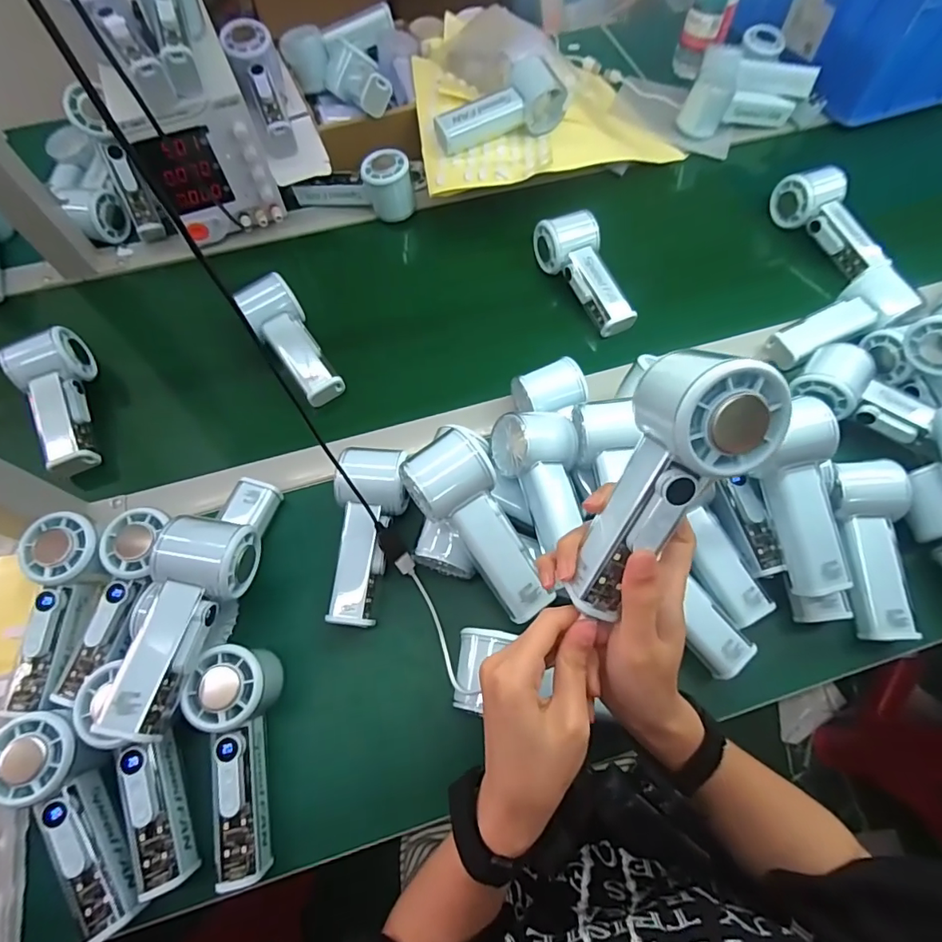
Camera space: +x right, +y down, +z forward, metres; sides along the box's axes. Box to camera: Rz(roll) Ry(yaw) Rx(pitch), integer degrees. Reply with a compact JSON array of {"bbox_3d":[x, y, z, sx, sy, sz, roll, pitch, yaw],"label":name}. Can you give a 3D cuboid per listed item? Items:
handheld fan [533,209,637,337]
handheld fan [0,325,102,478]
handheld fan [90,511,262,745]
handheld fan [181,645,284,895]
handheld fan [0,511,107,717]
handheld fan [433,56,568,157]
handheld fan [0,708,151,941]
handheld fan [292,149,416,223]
[{"bbox_3d":[0.132,-0.219,0.559,0.055,0.046,0.149,-27,80,-11],"label":"handheld fan"},{"bbox_3d":[-0.413,-0.067,0.498,0.056,0.048,0.153,-18,79,-7],"label":"handheld fan"},{"bbox_3d":[-0.205,0.109,0.361,0.055,0.057,0.147,6,65,4],"label":"handheld fan"},{"bbox_3d":[-0.165,0.204,0.361,0.051,0.051,0.149,-9,79,-3],"label":"handheld fan"},{"bbox_3d":[-0.321,0.108,0.391,0.057,0.039,0.144,3,81,2],"label":"handheld fan"},{"bbox_3d":[0.028,-0.427,0.580,0.152,0.051,0.073,-21,67,-8],"label":"handheld fan"},{"bbox_3d":[-0.268,0.234,0.339,0.060,0.033,0.147,-31,83,-13],"label":"handheld fan"},{"bbox_3d":[-0.143,-0.344,0.605,0.146,0.062,0.049,-6,65,-2],"label":"handheld fan"}]

